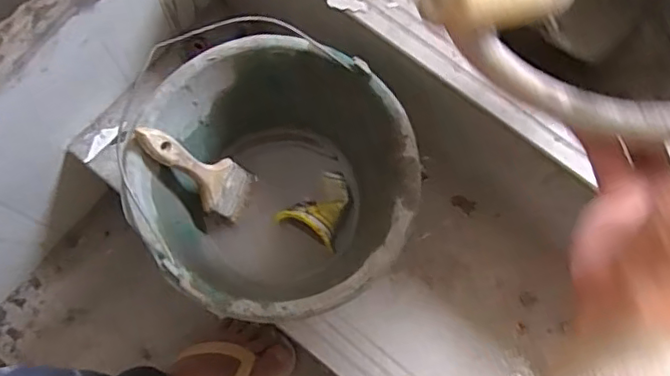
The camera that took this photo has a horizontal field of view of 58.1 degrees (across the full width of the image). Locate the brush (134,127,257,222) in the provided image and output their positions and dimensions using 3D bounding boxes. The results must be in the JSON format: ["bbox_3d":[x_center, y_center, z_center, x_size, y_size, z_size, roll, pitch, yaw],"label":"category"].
[{"bbox_3d":[-0.141,-0.019,0.622,0.017,0.172,0.058,8,71,28],"label":"brush"}]

